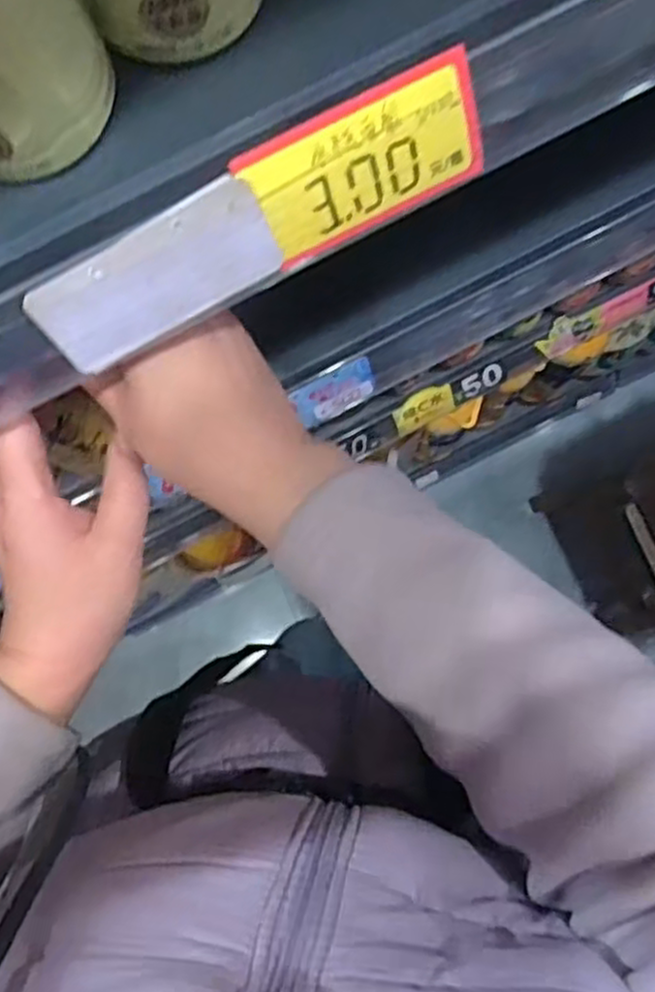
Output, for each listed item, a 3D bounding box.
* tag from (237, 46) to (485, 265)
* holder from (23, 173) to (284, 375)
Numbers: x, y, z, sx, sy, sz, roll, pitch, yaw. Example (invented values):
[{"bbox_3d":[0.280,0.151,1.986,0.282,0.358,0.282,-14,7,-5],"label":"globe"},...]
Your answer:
[{"bbox_3d":[0.014,-0.115,0.265,0.081,0.044,0.004,-27,46,0],"label":"tag"},{"bbox_3d":[-0.058,-0.074,0.266,0.085,0.043,0.004,-29,52,2],"label":"holder"}]

